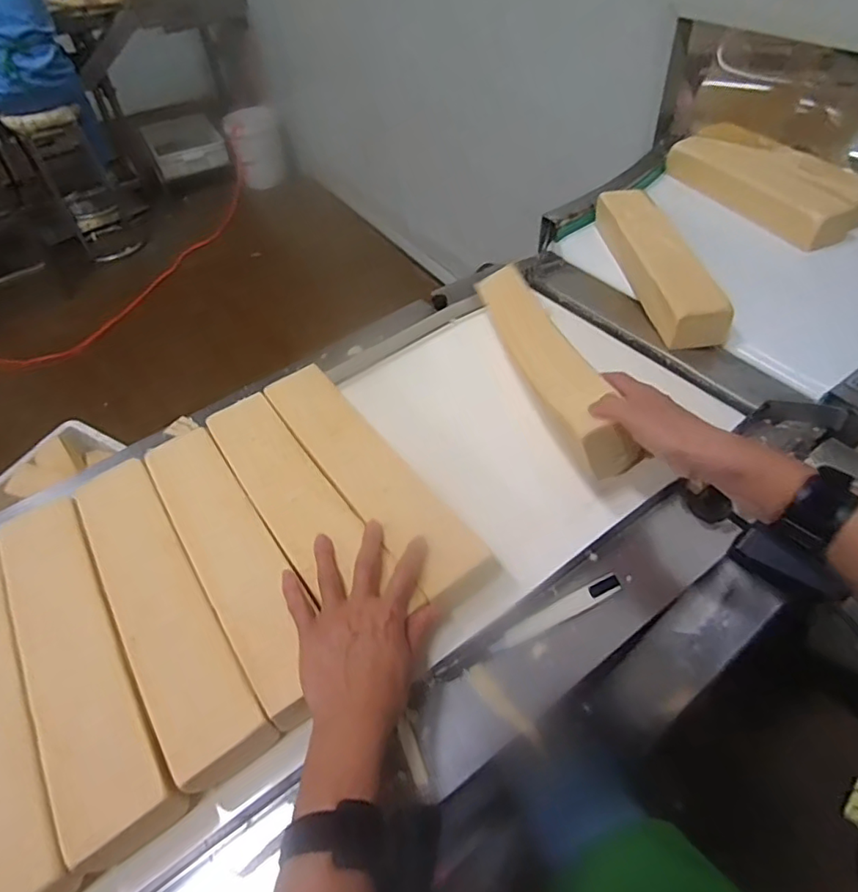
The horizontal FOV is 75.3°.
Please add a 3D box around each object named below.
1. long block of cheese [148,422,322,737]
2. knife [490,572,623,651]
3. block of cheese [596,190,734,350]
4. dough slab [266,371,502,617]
[{"bbox_3d":[-0.198,0.111,0.566,0.081,0.052,0.347,-27,55,-18],"label":"long block of cheese"},{"bbox_3d":[0.121,0.157,0.523,0.137,0.007,0.020,-23,50,-14],"label":"knife"},{"bbox_3d":[0.345,-0.277,0.853,0.077,0.080,0.353,-8,48,-1],"label":"block of cheese"},{"bbox_3d":[-0.070,0.025,0.617,0.084,0.037,0.359,-32,58,-22],"label":"dough slab"}]

